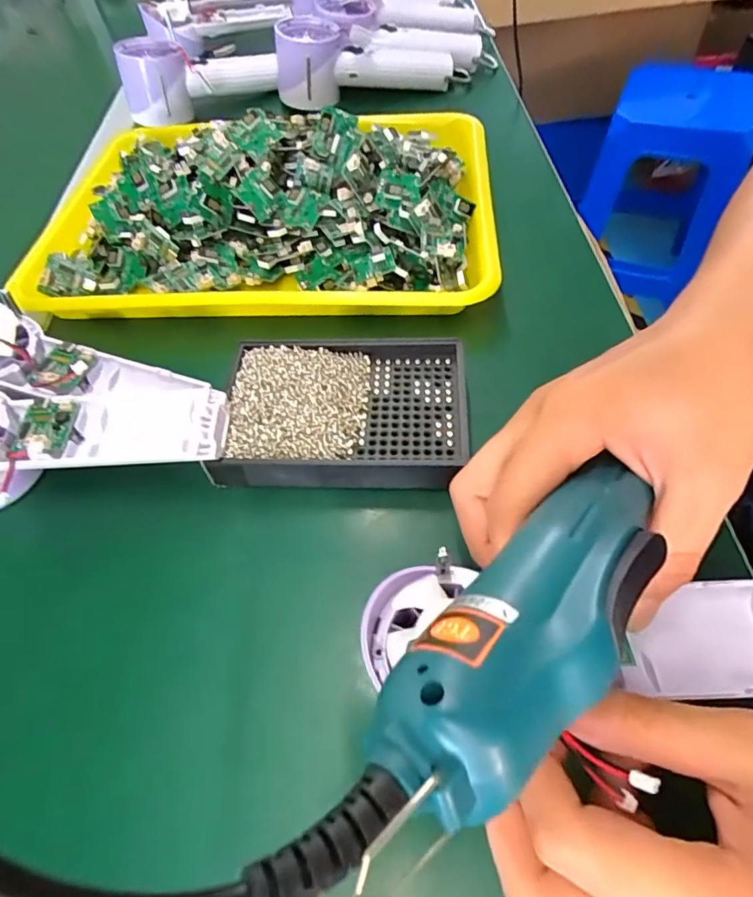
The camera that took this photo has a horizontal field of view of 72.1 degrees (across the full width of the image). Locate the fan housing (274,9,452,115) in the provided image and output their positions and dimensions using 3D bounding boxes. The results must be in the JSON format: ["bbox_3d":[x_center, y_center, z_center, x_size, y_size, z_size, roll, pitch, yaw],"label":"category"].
[{"bbox_3d":[-0.008,-0.403,0.530,0.190,0.058,0.073,-17,56,-7],"label":"fan housing"}]

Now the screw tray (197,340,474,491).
[{"bbox_3d":[-0.018,-0.019,0.289,0.134,0.020,0.095,-1,55,4],"label":"screw tray"}]

